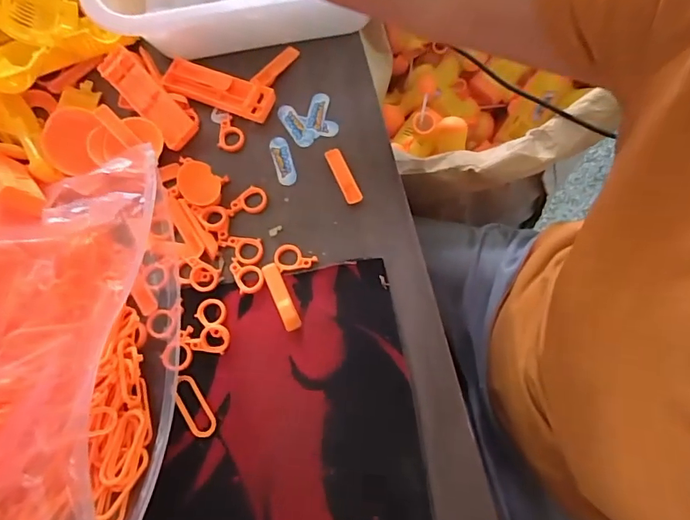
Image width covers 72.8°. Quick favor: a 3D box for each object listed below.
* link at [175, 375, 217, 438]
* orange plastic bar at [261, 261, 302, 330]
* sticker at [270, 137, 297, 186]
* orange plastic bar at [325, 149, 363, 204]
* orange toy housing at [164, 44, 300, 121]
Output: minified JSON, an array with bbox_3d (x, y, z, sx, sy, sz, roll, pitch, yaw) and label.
[{"bbox_3d":[-0.124,0.120,0.383,0.022,0.004,0.053,-33,76,-8],"label":"link"},{"bbox_3d":[-0.056,0.031,0.404,0.015,0.007,0.061,-24,75,-5],"label":"orange plastic bar"},{"bbox_3d":[-0.059,-0.095,0.446,0.018,0.004,0.050,-16,74,-3],"label":"sticker"},{"bbox_3d":[-0.002,-0.079,0.431,0.014,0.006,0.061,-23,74,-5],"label":"orange plastic bar"},{"bbox_3d":[-0.114,-0.191,0.468,0.110,0.017,0.088,19,75,7],"label":"orange toy housing"}]

